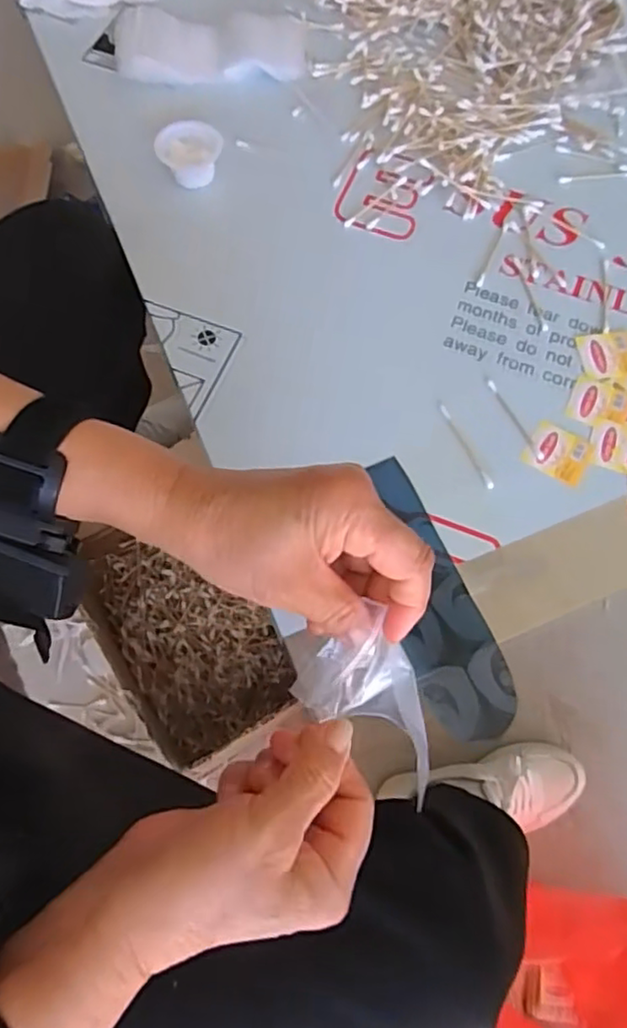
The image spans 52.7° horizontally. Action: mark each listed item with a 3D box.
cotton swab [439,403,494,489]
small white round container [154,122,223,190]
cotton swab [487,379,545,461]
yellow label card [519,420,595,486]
[{"bbox_3d":[0.111,-0.050,0.459,0.007,0.004,0.073,-25,73,-6],"label":"cotton swab"},{"bbox_3d":[-0.104,-0.304,0.541,0.053,0.032,0.052,1,69,-2],"label":"small white round container"},{"bbox_3d":[0.149,-0.070,0.469,0.007,0.004,0.073,-26,73,-7],"label":"cotton swab"},{"bbox_3d":[0.178,-0.045,0.459,0.043,0.004,0.039,29,75,10],"label":"yellow label card"}]

